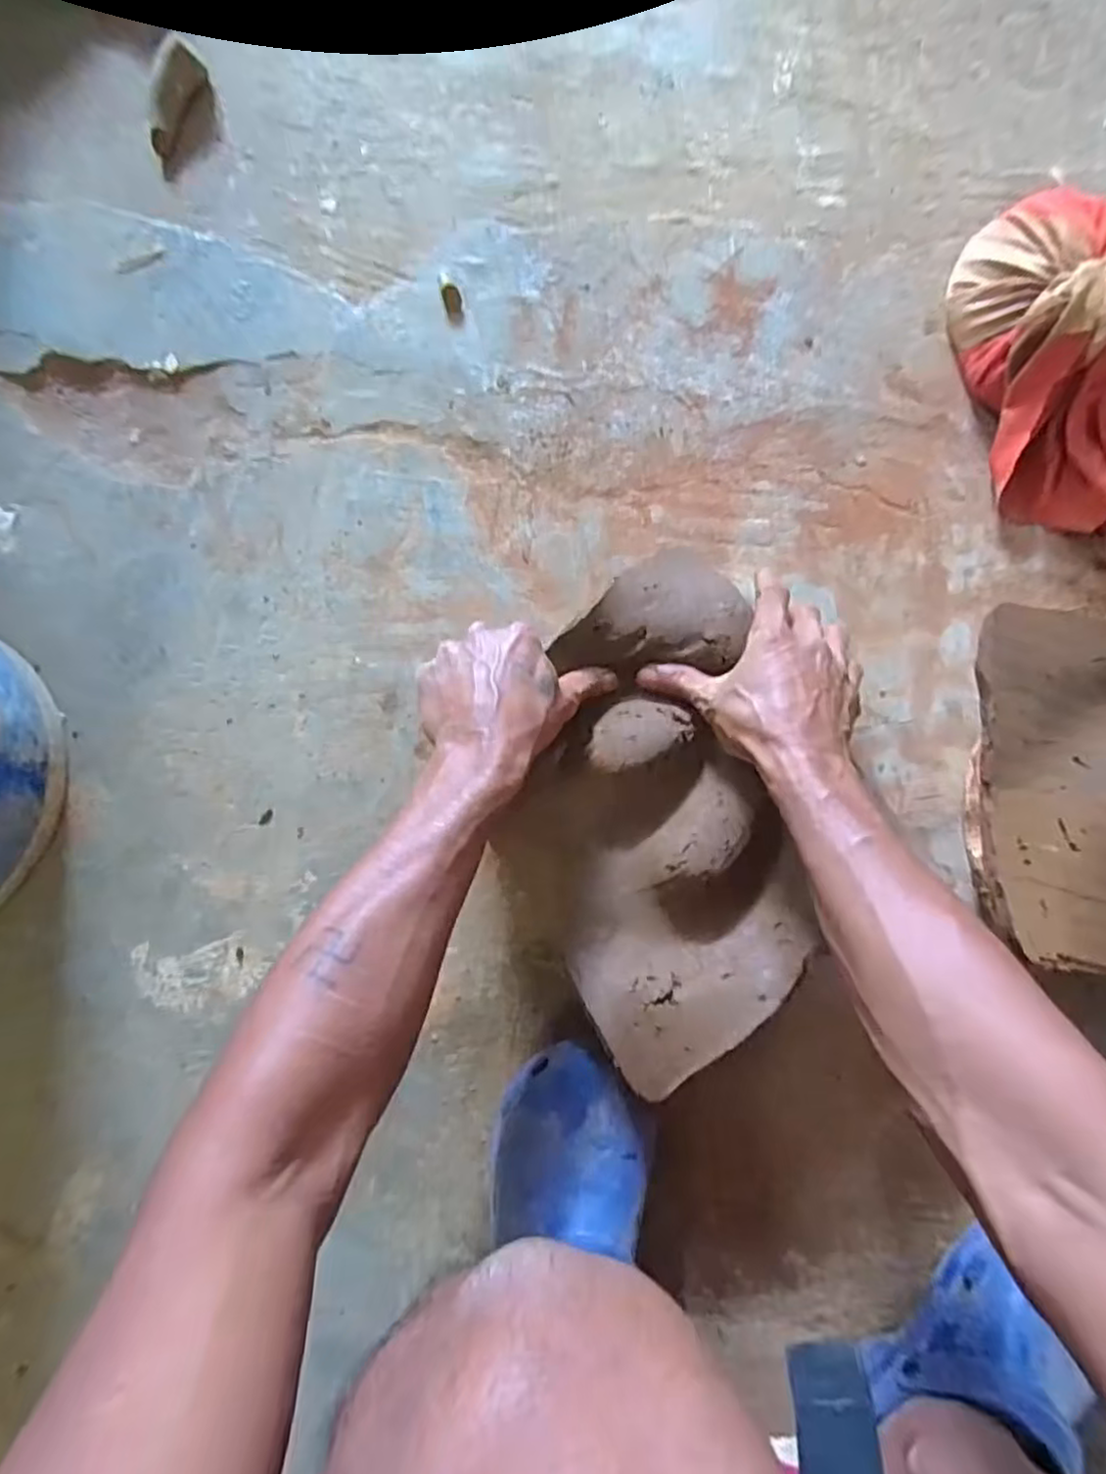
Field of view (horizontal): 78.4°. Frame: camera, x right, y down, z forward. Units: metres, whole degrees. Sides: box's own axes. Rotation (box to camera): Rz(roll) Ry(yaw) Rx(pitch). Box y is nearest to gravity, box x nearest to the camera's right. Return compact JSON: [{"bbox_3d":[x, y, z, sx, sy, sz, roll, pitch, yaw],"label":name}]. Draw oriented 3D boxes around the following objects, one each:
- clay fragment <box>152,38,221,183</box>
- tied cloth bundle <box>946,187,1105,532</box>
[{"bbox_3d":[-0.324,-0.555,0.602,0.048,0.026,0.105,7,84,1],"label":"clay fragment"},{"bbox_3d":[0.424,-0.306,0.544,0.134,0.090,0.273,-13,84,-1],"label":"tied cloth bundle"}]

